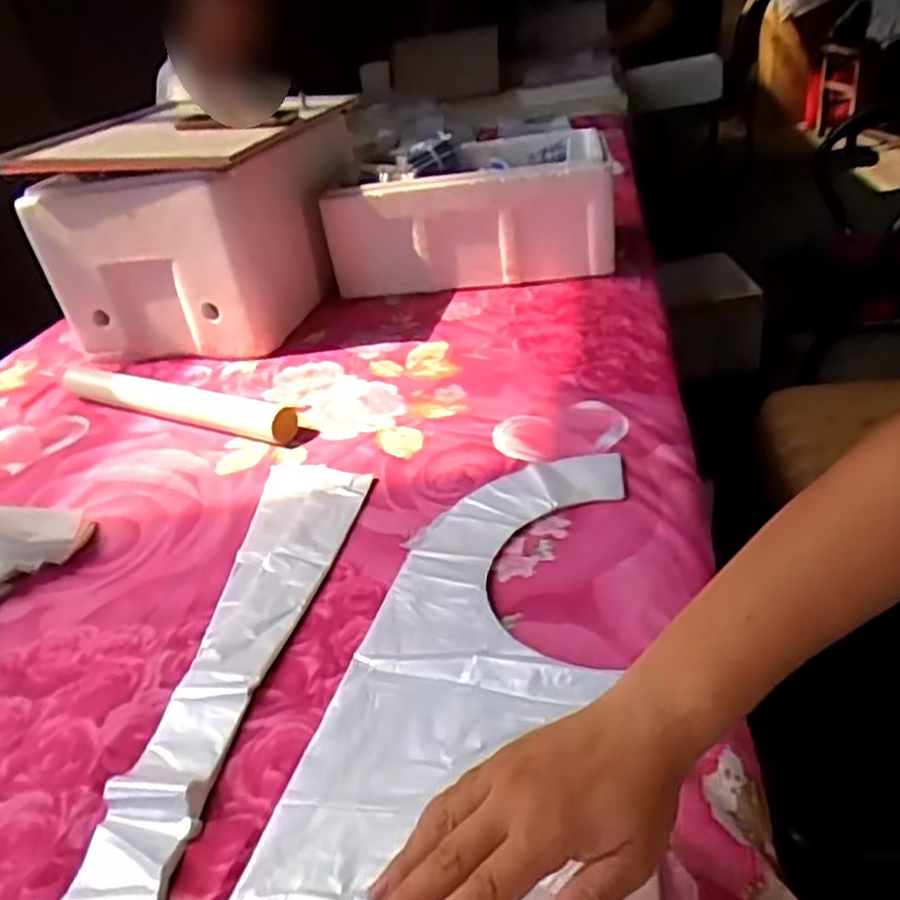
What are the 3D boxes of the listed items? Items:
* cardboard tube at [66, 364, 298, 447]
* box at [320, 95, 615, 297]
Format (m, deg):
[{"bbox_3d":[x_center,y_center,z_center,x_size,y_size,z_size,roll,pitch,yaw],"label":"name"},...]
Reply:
[{"bbox_3d":[-0.320,-0.055,0.865,0.361,0.041,0.044,9,36,28],"label":"cardboard tube"},{"bbox_3d":[0.044,-0.337,1.121,0.392,0.191,0.218,2,33,17],"label":"box"}]

